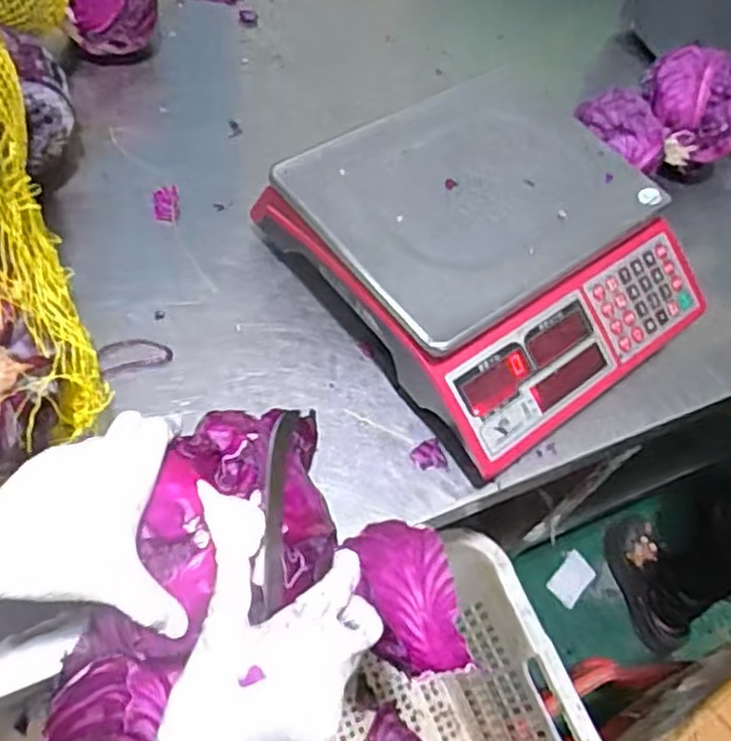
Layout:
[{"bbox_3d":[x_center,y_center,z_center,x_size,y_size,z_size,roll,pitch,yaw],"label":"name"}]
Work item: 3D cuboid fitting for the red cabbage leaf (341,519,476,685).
[{"bbox_3d":[0.036,0.176,0.564,0.078,0.042,0.119,-13,78,-30],"label":"red cabbage leaf"}]

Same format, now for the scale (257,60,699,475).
[{"bbox_3d":[0.116,-0.111,0.654,0.300,0.104,0.314,-32,70,-25],"label":"scale"}]

